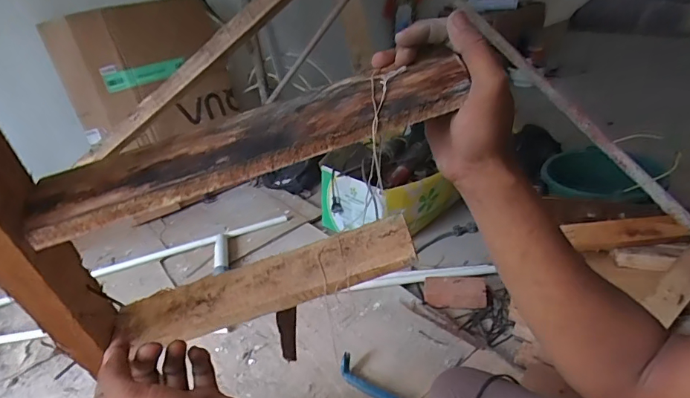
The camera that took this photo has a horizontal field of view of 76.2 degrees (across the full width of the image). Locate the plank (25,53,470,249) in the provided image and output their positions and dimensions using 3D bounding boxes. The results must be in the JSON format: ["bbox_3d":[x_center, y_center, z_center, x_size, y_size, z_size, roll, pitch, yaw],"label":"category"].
[{"bbox_3d":[-0.073,-0.041,0.322,0.322,0.012,0.050,-19,63,0],"label":"plank"}]

